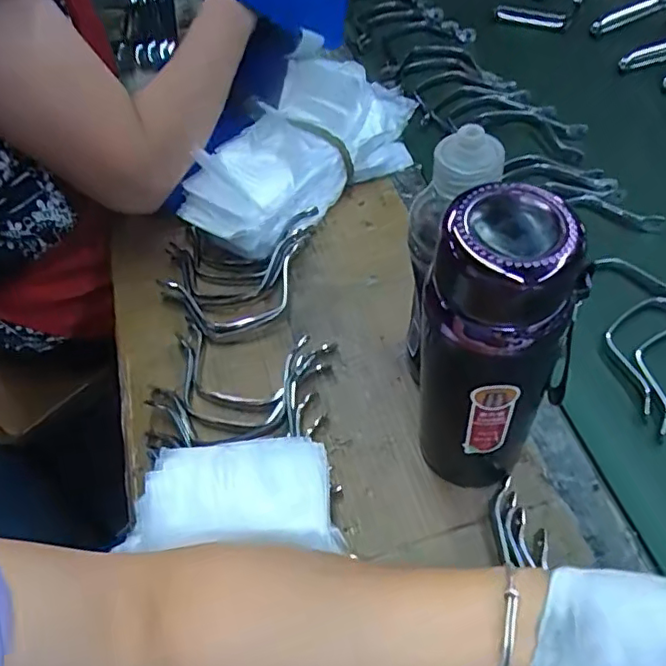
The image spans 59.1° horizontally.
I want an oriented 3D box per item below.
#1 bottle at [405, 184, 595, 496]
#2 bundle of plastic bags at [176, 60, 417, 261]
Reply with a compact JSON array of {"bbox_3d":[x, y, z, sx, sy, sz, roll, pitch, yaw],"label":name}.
[{"bbox_3d":[0.091,0.023,0.363,0.084,0.239,0.060,7,55,11],"label":"bottle"},{"bbox_3d":[-0.031,-0.191,0.617,0.125,0.099,0.279,31,63,25],"label":"bundle of plastic bags"}]

